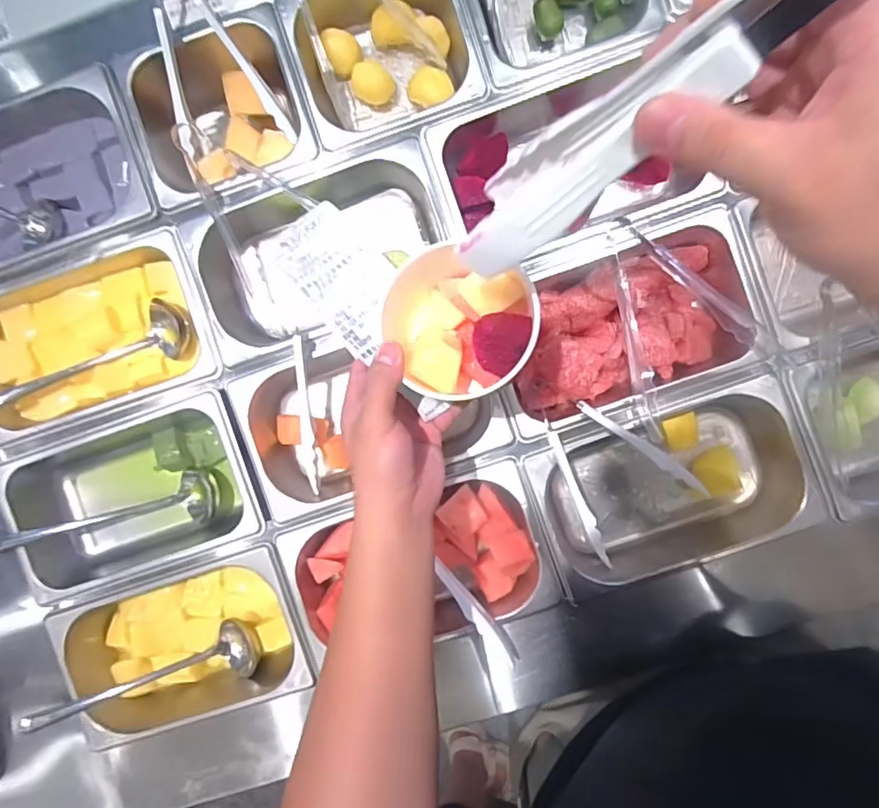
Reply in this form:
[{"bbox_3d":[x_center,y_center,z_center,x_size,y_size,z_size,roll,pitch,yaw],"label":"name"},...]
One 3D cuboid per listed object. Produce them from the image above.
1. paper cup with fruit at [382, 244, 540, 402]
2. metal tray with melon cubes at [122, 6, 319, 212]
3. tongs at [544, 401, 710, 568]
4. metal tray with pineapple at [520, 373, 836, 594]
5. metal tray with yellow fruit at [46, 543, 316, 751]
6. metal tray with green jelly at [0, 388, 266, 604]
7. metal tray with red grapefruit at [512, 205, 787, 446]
[{"bbox_3d":[0.014,-0.061,0.390,0.100,0.060,0.109,0,91,3],"label":"paper cup with fruit"},{"bbox_3d":[-0.201,-0.268,0.532,0.161,0.088,0.141,-16,90,3],"label":"metal tray with melon cubes"},{"bbox_3d":[0.161,0.069,0.519,0.118,0.043,0.157,-44,89,2],"label":"tongs"},{"bbox_3d":[0.227,0.081,0.544,0.253,0.070,0.150,-18,90,3],"label":"metal tray with pineapple"},{"bbox_3d":[-0.261,0.252,0.573,0.227,0.089,0.160,-18,90,3],"label":"metal tray with yellow fruit"},{"bbox_3d":[-0.302,0.092,0.582,0.234,0.124,0.148,-19,90,3],"label":"metal tray with green jelly"},{"bbox_3d":[0.178,-0.075,0.528,0.251,0.073,0.148,-21,90,3],"label":"metal tray with red grapefruit"}]

